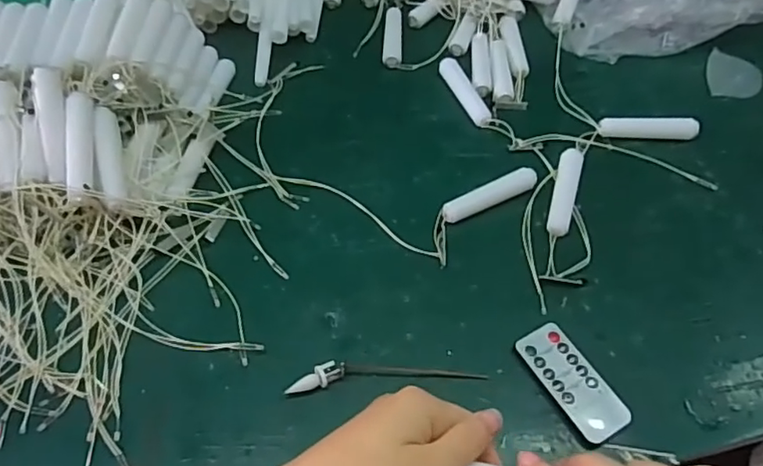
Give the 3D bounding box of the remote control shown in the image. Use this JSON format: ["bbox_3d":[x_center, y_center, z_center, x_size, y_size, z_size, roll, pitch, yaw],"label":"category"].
[{"bbox_3d":[0.133,0.102,0.396,0.039,0.006,0.083,-25,59,-17],"label":"remote control"}]

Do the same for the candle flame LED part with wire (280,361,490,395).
[{"bbox_3d":[0.004,0.096,0.395,0.135,0.012,0.019,-5,55,-4],"label":"candle flame LED part with wire"}]

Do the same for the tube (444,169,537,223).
[{"bbox_3d":[0.092,-0.032,0.486,0.089,0.017,0.019,-22,58,-15],"label":"tube"}]

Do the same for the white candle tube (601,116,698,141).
[{"bbox_3d":[0.252,-0.100,0.536,0.088,0.015,0.020,3,55,1],"label":"white candle tube"}]

